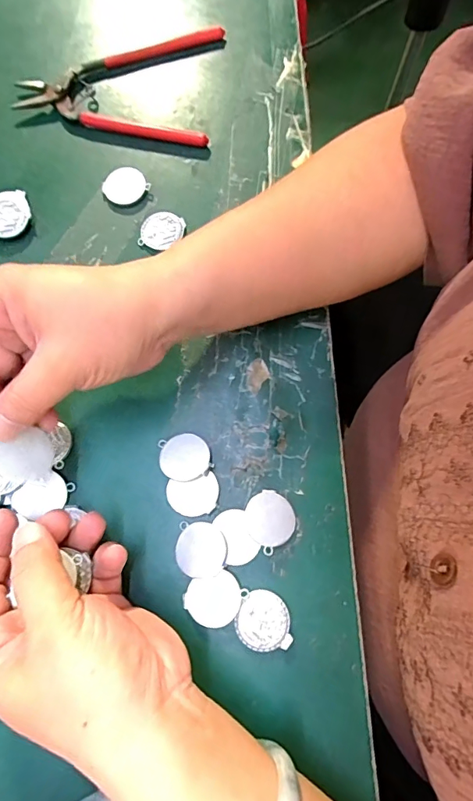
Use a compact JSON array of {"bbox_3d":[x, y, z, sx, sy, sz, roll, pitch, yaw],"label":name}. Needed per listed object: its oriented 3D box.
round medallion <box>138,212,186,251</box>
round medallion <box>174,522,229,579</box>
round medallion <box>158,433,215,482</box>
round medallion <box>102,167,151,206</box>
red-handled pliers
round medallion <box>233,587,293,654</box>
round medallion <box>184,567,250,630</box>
[{"bbox_3d":[-0.052,-0.118,0.311,0.027,0.004,0.029,-1,74,2],"label":"round medallion"},{"bbox_3d":[-0.020,0.083,0.249,0.029,0.004,0.029,-1,74,2],"label":"round medallion"},{"bbox_3d":[-0.031,0.033,0.265,0.029,0.004,0.030,2,63,-3],"label":"round medallion"},{"bbox_3d":[-0.080,-0.153,0.320,0.031,0.004,0.027,-29,75,-6],"label":"round medallion"},{"bbox_3d":[-0.088,-0.253,0.350,0.150,0.010,0.109,10,75,5],"label":"red-handled pliers"},{"bbox_3d":[0.016,0.119,0.241,0.030,0.004,0.028,-1,74,2],"label":"round medallion"},{"bbox_3d":[-0.012,0.107,0.243,0.029,0.004,0.029,-1,74,2],"label":"round medallion"}]

